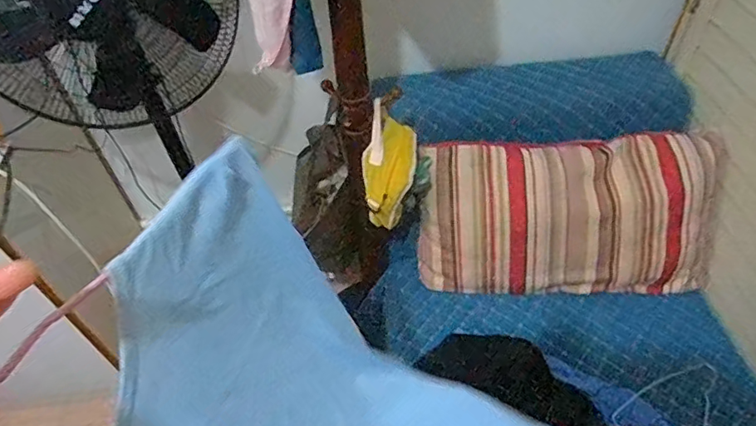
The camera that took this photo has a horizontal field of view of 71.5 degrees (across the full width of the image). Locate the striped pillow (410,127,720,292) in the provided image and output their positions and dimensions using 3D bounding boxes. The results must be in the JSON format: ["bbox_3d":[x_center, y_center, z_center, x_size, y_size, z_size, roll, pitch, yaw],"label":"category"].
[{"bbox_3d":[0.427,0.000,1.192,0.670,0.350,0.120,-3,12,-1],"label":"striped pillow"}]

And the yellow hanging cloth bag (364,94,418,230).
[{"bbox_3d":[0.024,-0.087,1.021,0.090,0.245,0.084,5,18,9],"label":"yellow hanging cloth bag"}]

